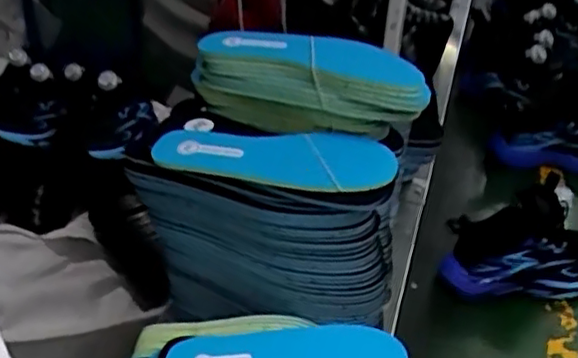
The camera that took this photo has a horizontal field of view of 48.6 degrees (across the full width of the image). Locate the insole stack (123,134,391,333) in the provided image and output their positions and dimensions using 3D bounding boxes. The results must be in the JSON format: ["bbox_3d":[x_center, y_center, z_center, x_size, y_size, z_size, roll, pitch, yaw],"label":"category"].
[{"bbox_3d":[-0.023,0.059,0.601,0.238,0.191,0.093,0,34,6],"label":"insole stack"}]

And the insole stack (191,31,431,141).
[{"bbox_3d":[0.020,-0.087,0.584,0.213,0.088,0.072,12,37,23],"label":"insole stack"}]

